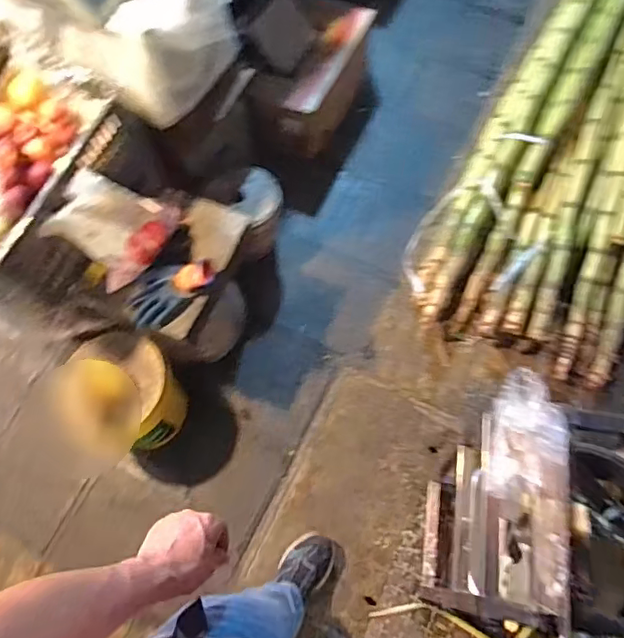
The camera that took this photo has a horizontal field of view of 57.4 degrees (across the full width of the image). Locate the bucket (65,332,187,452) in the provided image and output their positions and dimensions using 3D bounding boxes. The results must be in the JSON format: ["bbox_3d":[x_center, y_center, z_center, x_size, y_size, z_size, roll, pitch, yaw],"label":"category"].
[{"bbox_3d":[-0.464,0.192,1.436,0.235,0.302,0.237,-1,67,3],"label":"bucket"}]

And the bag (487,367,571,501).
[{"bbox_3d":[0.294,0.154,0.775,0.089,0.085,0.173,9,68,7],"label":"bag"}]

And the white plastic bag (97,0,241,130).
[{"bbox_3d":[-0.312,-0.632,1.304,0.164,0.239,0.346,37,74,16],"label":"white plastic bag"}]

